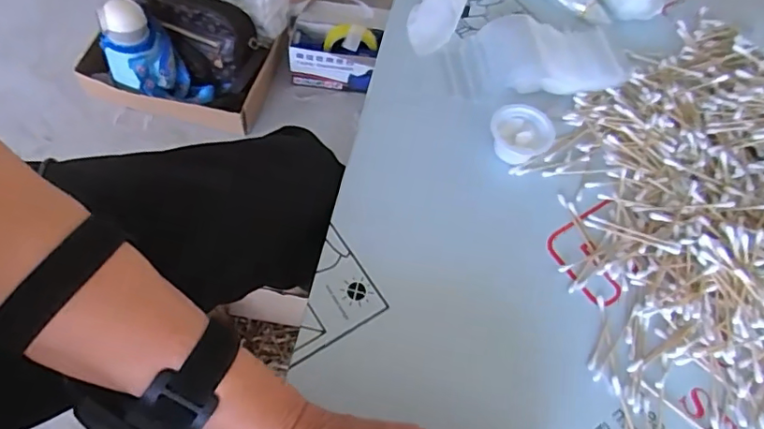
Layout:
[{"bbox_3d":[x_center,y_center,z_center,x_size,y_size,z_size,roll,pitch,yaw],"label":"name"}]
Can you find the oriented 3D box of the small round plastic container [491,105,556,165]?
[{"bbox_3d":[0.122,-0.069,0.466,0.053,0.029,0.045,18,60,4],"label":"small round plastic container"}]

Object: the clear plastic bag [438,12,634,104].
[{"bbox_3d":[0.146,-0.154,0.512,0.161,0.032,0.089,-4,61,-8],"label":"clear plastic bag"}]

